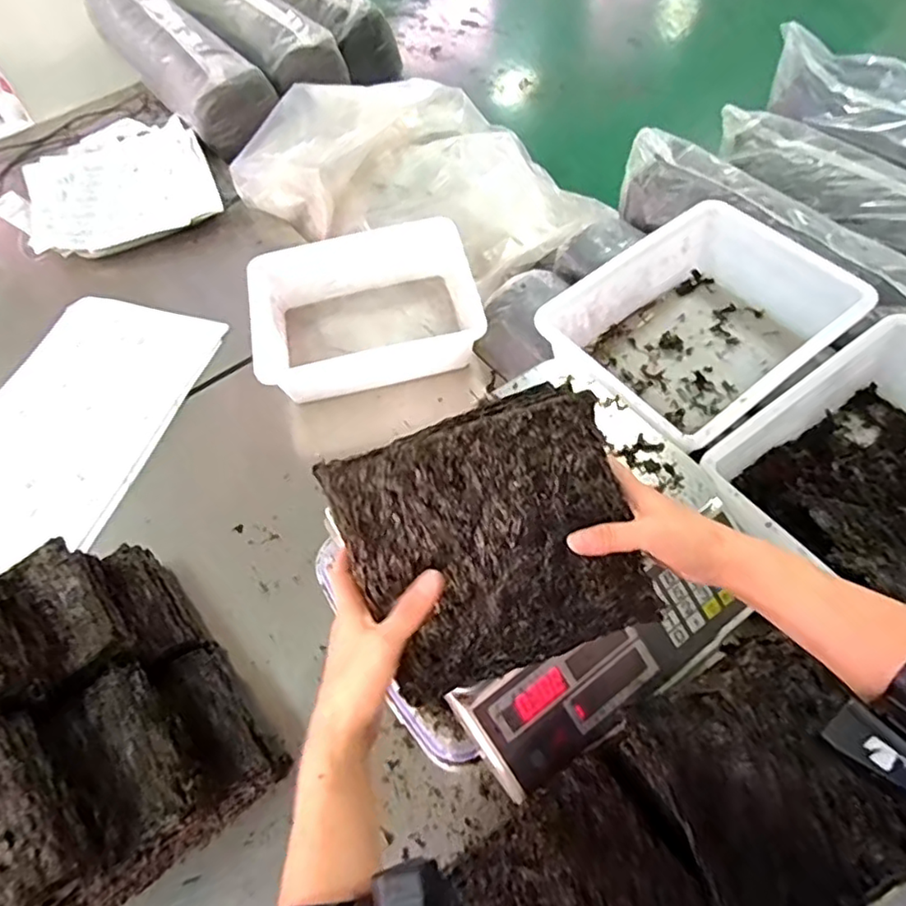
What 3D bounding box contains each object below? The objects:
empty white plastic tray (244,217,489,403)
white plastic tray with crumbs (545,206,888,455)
[{"bbox_3d":[-0.149,-0.244,1.053,0.365,0.105,0.268,-11,57,-3],"label":"empty white plastic tray"},{"bbox_3d":[0.324,-0.164,0.847,0.354,0.115,0.281,-35,61,-18],"label":"white plastic tray with crumbs"}]

